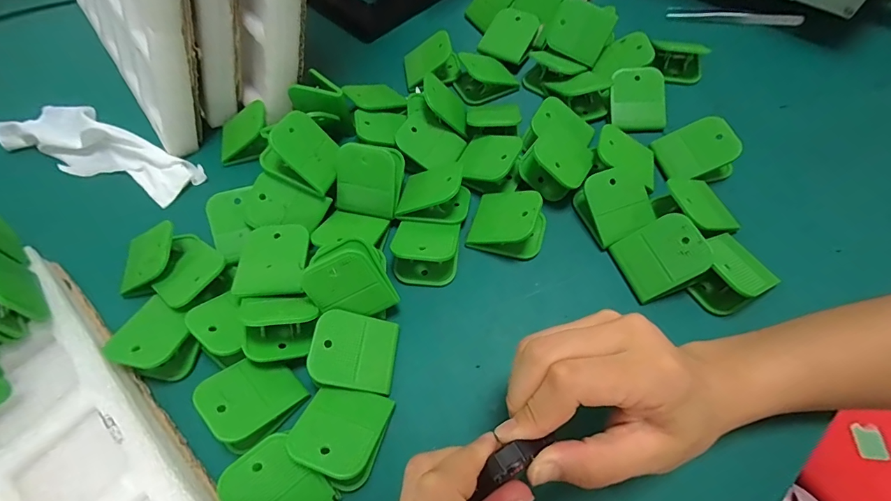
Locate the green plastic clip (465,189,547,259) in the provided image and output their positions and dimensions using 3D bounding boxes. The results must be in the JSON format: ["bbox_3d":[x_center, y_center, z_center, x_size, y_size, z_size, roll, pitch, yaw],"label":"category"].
[{"bbox_3d":[0.048,-0.024,0.313,0.054,0.029,0.050,15,64,12],"label":"green plastic clip"}]

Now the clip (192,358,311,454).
[{"bbox_3d":[-0.125,0.096,0.264,0.049,0.019,0.053,41,44,13],"label":"clip"}]

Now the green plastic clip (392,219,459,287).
[{"bbox_3d":[-0.015,-0.002,0.304,0.047,0.025,0.047,2,62,5],"label":"green plastic clip"}]

